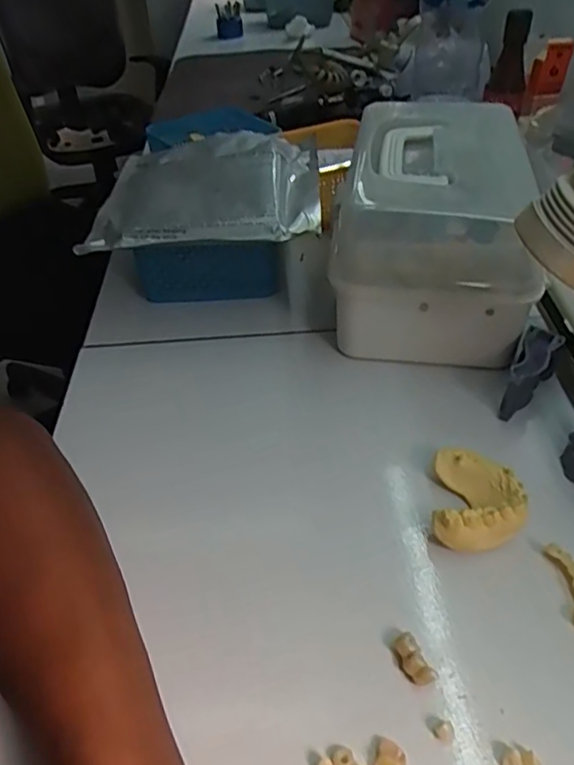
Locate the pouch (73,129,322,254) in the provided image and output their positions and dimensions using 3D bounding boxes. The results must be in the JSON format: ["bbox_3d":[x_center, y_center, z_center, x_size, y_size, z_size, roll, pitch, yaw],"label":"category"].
[{"bbox_3d":[-0.071,-0.183,0.566,0.197,0.029,0.210,-1,41,0],"label":"pouch"}]

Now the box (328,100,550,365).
[{"bbox_3d":[0.124,-0.137,0.527,0.154,0.132,0.227,6,41,9],"label":"box"}]

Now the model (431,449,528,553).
[{"bbox_3d":[0.116,0.070,0.369,0.051,0.024,0.064,7,42,11],"label":"model"}]

